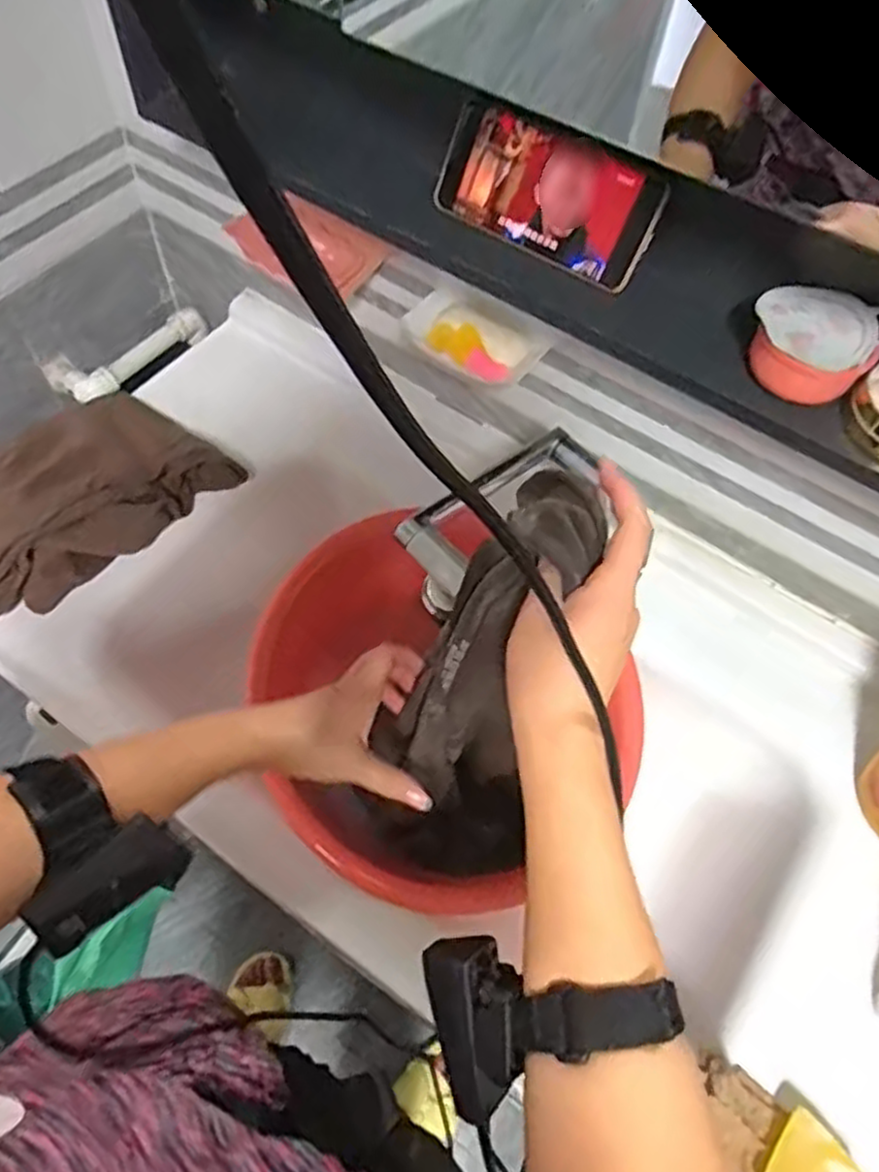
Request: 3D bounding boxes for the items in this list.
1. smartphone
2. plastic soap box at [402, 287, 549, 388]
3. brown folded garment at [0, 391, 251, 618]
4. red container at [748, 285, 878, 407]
[{"bbox_3d":[0.076,-0.288,0.539,0.176,0.079,0.013,34,34,16],"label":"smartphone"},{"bbox_3d":[0.027,-0.229,0.679,0.127,0.032,0.070,33,63,14],"label":"plastic soap box"},{"bbox_3d":[-0.377,-0.102,0.737,0.285,0.078,0.179,-39,69,-23],"label":"brown folded garment"},{"bbox_3d":[0.242,-0.160,0.481,0.074,0.040,0.066,22,61,9],"label":"red container"}]

